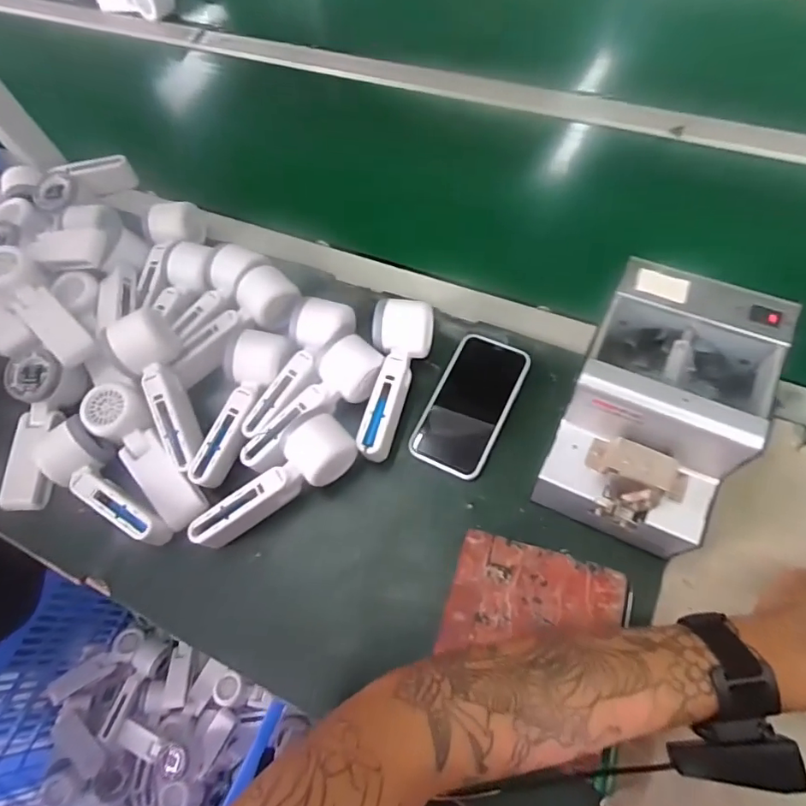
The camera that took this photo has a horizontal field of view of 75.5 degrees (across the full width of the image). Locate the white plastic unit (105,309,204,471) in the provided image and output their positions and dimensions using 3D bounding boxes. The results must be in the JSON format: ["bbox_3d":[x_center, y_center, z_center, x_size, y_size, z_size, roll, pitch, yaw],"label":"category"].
[{"bbox_3d":[-0.241,-0.015,0.517,0.055,0.046,0.170,-23,79,-8],"label":"white plastic unit"}]

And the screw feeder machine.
[{"bbox_3d":[0.199,0.010,0.421,0.125,0.143,0.174,19,68,16],"label":"screw feeder machine"}]

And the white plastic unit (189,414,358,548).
[{"bbox_3d":[-0.121,0.077,0.493,0.168,0.063,0.058,-37,65,-10],"label":"white plastic unit"}]

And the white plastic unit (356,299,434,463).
[{"bbox_3d":[-0.006,-0.022,0.516,0.057,0.061,0.159,3,65,9],"label":"white plastic unit"}]

